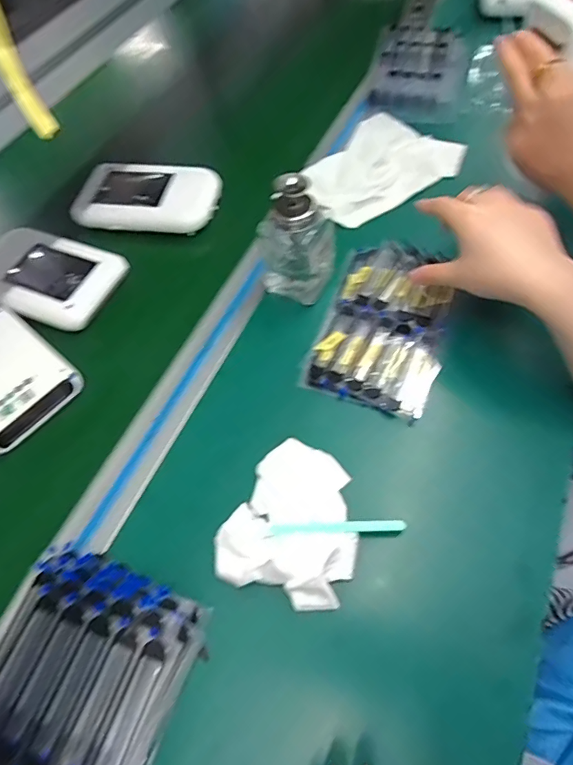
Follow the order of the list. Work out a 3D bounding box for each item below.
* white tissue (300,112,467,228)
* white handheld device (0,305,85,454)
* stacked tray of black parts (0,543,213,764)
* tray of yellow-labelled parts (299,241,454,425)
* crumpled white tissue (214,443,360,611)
[{"bbox_3d":[0.108,-0.254,0.559,0.185,0.017,0.139,-41,65,-19],"label":"white tissue"},{"bbox_3d":[-0.272,-0.013,0.438,0.152,0.024,0.099,36,68,22],"label":"white handheld device"},{"bbox_3d":[-0.135,0.210,0.275,0.118,0.047,0.195,16,61,13],"label":"stacked tray of black parts"},{"bbox_3d":[0.091,-0.057,0.431,0.107,0.018,0.173,17,62,14],"label":"tray of yellow-labelled parts"},{"bbox_3d":[0.008,0.099,0.341,0.094,0.026,0.113,27,64,18],"label":"crumpled white tissue"}]

